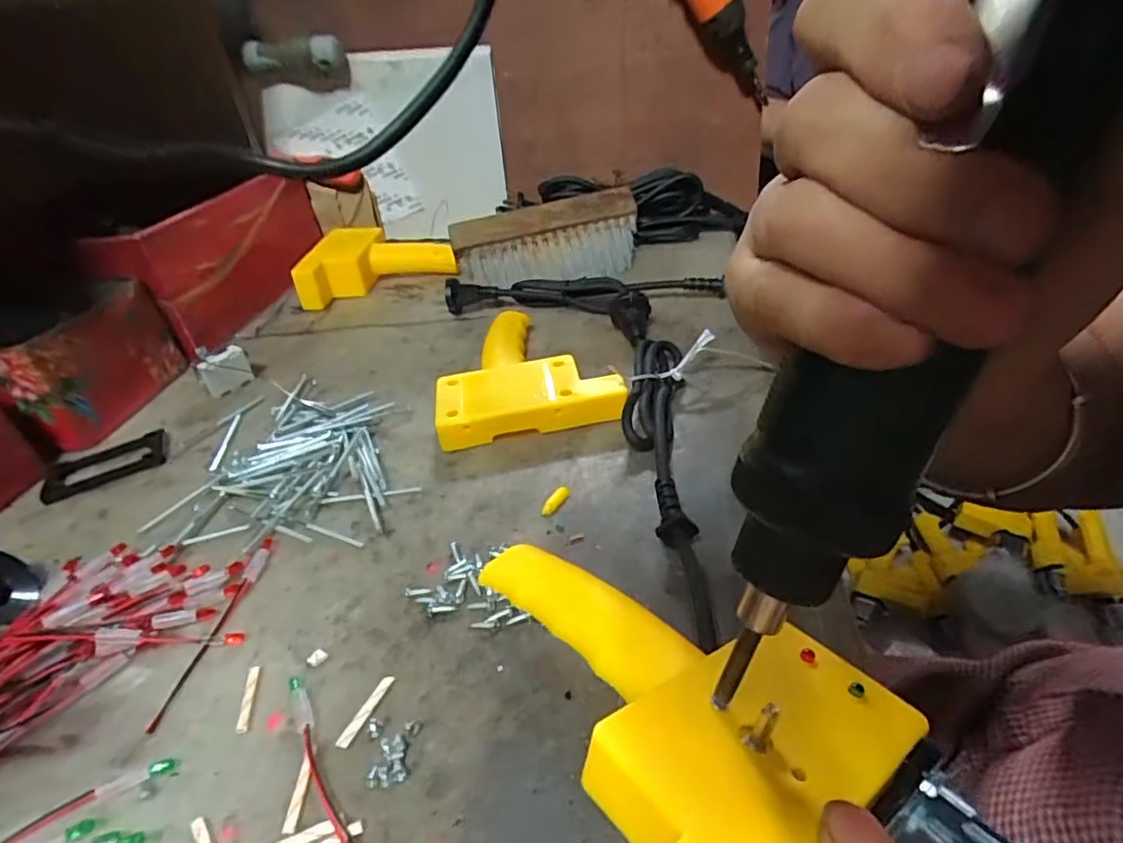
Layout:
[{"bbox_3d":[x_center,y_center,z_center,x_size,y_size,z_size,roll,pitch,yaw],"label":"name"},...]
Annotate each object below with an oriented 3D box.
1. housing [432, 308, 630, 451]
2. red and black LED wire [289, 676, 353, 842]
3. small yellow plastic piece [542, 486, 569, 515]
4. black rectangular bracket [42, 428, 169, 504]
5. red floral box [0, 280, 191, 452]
[{"bbox_3d":[-0.030,-0.042,0.442,0.120,0.027,0.148,-10,36,-4],"label":"housing"},{"bbox_3d":[-0.090,0.139,0.227,0.009,0.005,0.105,-27,40,-25],"label":"red and black LED wire"},{"bbox_3d":[-0.003,0.045,0.337,0.009,0.004,0.021,21,44,33],"label":"small yellow plastic piece"},{"bbox_3d":[-0.323,0.030,0.420,0.074,0.008,0.048,-22,38,-19],"label":"black rectangular bracket"},{"bbox_3d":[-0.378,-0.047,0.468,0.063,0.083,0.128,1,37,12],"label":"red floral box"}]

